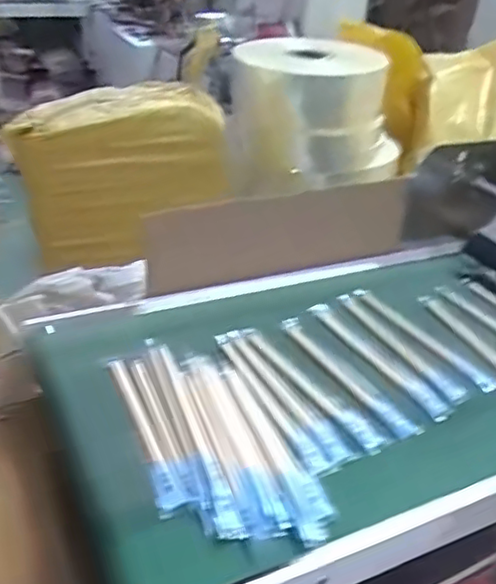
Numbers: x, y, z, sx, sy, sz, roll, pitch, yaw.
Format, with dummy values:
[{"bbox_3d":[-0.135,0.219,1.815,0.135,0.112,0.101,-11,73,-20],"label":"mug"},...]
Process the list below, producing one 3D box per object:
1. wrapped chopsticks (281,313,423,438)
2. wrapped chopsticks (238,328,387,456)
[{"bbox_3d":[0.109,0.091,0.728,0.033,0.015,0.216,-16,36,-29],"label":"wrapped chopsticks"},{"bbox_3d":[0.066,0.100,0.712,0.032,0.009,0.226,-17,37,-30],"label":"wrapped chopsticks"}]

